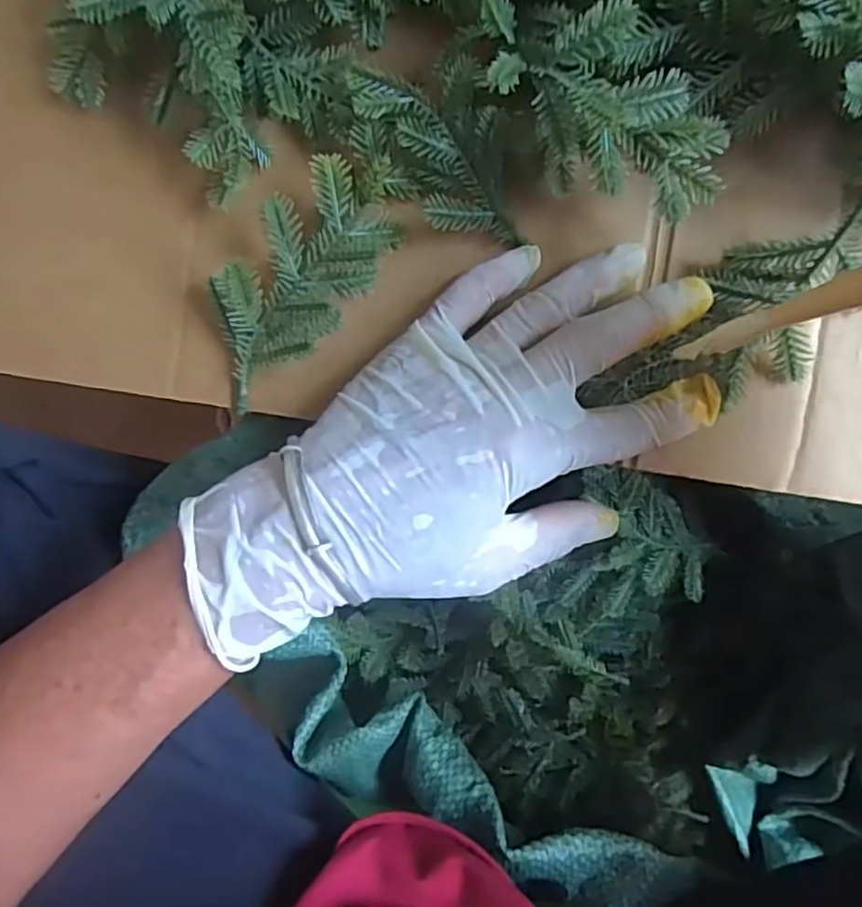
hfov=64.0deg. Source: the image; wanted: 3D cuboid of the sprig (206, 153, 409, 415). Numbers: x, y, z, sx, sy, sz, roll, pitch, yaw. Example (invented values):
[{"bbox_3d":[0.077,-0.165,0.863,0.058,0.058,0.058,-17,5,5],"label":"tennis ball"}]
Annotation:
[{"bbox_3d":[-0.055,-0.063,0.262,0.043,0.029,0.095,41,95,6],"label":"sprig"}]

